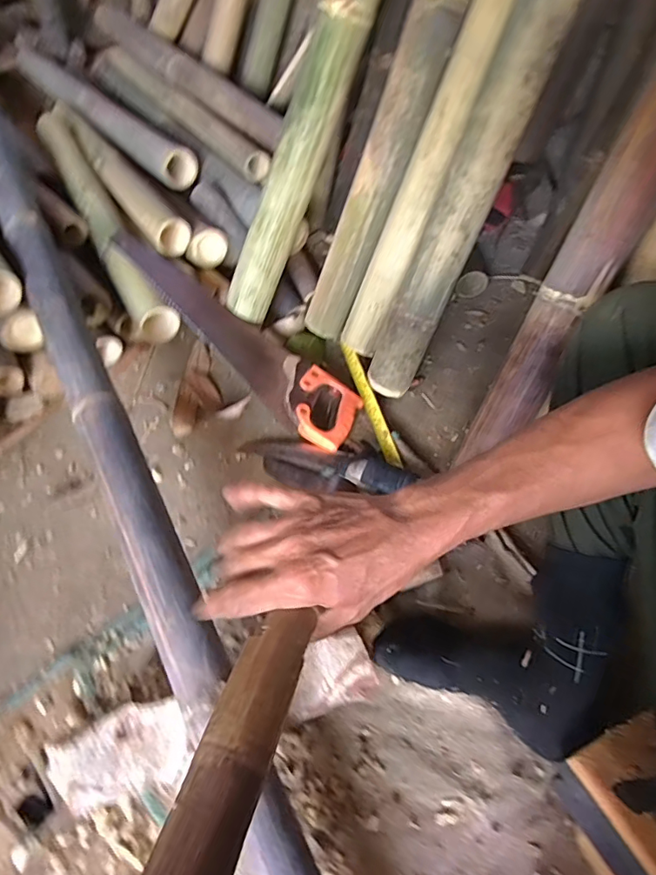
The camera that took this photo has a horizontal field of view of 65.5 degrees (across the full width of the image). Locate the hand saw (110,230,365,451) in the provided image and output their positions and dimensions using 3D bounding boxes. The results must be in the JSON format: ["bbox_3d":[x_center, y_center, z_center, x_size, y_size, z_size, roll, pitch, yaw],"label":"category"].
[{"bbox_3d":[-0.152,-0.170,0.829,0.491,0.030,0.114,40,60,4],"label":"hand saw"}]

